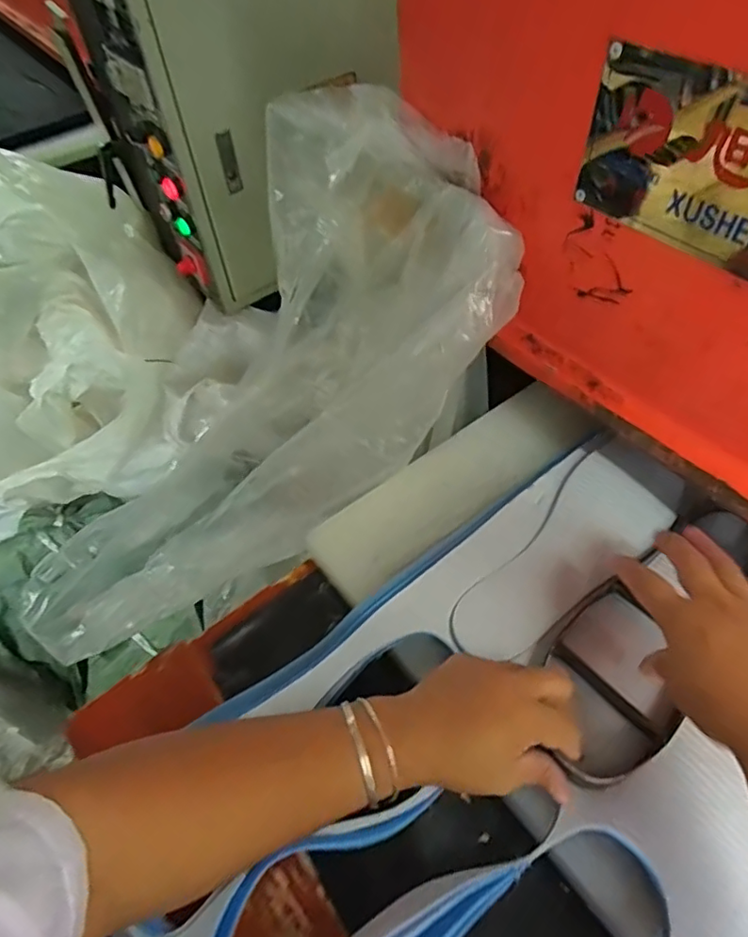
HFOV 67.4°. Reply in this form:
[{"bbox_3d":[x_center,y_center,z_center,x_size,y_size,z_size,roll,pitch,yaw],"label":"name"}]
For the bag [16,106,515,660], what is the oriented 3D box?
[{"bbox_3d":[-0.110,-0.044,0.605,0.282,0.187,0.635,44,102,28],"label":"bag"}]

